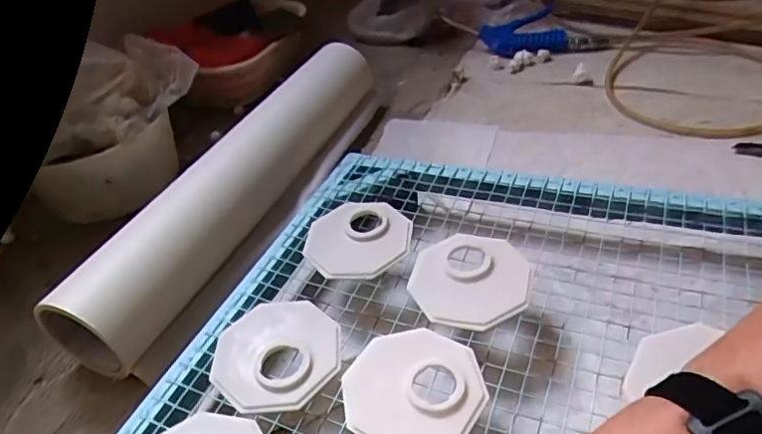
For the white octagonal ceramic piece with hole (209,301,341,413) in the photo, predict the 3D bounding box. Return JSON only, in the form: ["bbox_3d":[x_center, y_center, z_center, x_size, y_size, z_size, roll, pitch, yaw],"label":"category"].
[{"bbox_3d":[-0.083,0.106,0.445,0.099,0.010,0.101,-10,37,5],"label":"white octagonal ceramic piece with hole"}]

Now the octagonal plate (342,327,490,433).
[{"bbox_3d":[0.024,0.122,0.408,0.101,0.007,0.100,13,44,30],"label":"octagonal plate"}]

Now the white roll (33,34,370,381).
[{"bbox_3d":[-0.146,-0.058,0.677,0.084,0.106,0.570,11,43,23],"label":"white roll"}]

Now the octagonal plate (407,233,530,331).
[{"bbox_3d":[0.075,0.052,0.481,0.099,0.011,0.100,0,39,17],"label":"octagonal plate"}]

